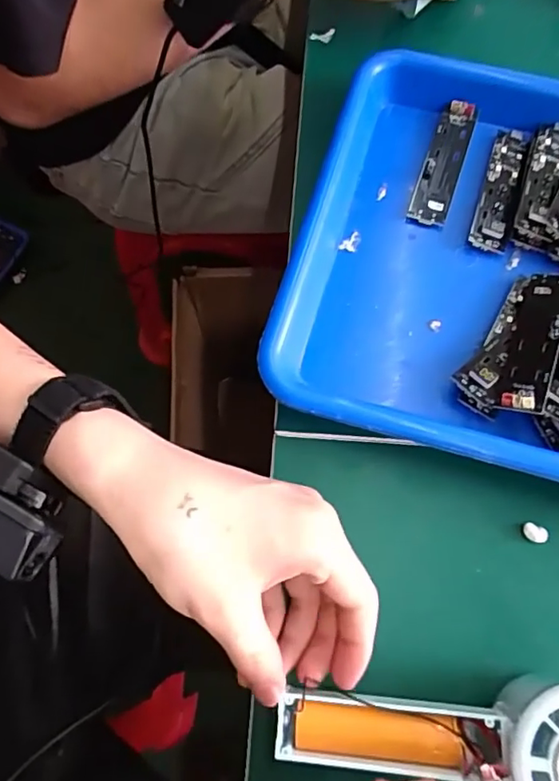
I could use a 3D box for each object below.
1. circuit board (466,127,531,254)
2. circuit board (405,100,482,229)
[{"bbox_3d":[0.139,-0.128,0.356,0.022,0.009,0.091,18,71,5],"label":"circuit board"},{"bbox_3d":[0.105,-0.146,0.364,0.024,0.011,0.089,19,72,5],"label":"circuit board"}]

